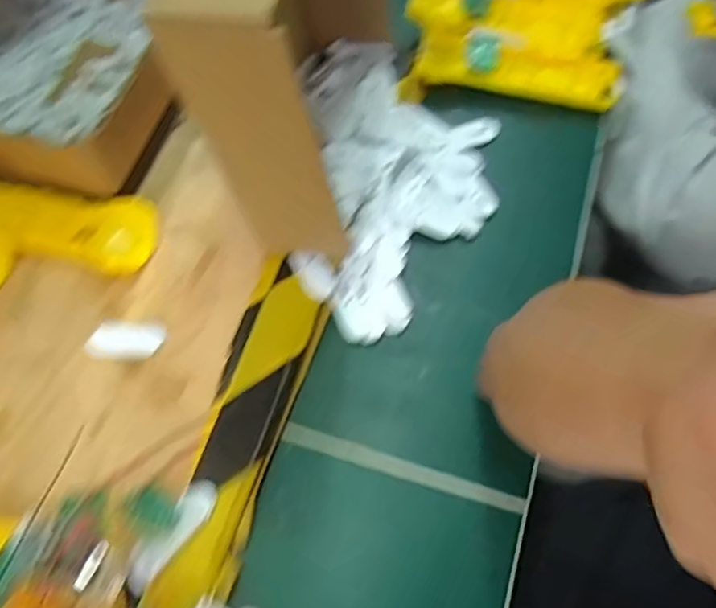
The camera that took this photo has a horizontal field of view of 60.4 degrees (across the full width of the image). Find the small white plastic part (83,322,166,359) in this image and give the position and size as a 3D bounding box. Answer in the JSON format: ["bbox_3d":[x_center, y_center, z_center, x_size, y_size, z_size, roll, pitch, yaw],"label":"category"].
[{"bbox_3d":[-0.155,0.024,0.410,0.050,0.004,0.026,3,64,3],"label":"small white plastic part"}]

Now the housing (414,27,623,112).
[{"bbox_3d":[0.131,-0.193,0.496,0.163,0.034,0.047,10,65,6],"label":"housing"}]

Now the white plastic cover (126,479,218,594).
[{"bbox_3d":[-0.107,0.131,0.353,0.019,0.012,0.066,32,69,16],"label":"white plastic cover"}]

